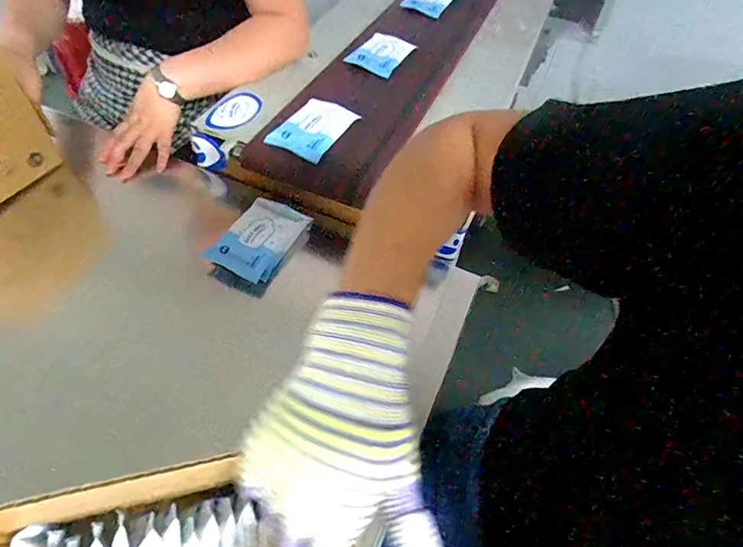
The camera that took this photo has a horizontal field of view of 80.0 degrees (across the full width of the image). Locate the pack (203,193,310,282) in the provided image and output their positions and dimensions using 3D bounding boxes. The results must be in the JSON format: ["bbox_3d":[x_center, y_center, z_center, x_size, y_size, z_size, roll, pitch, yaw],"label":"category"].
[{"bbox_3d":[-0.154,-0.056,0.625,0.088,0.022,0.140,23,56,11],"label":"pack"}]

